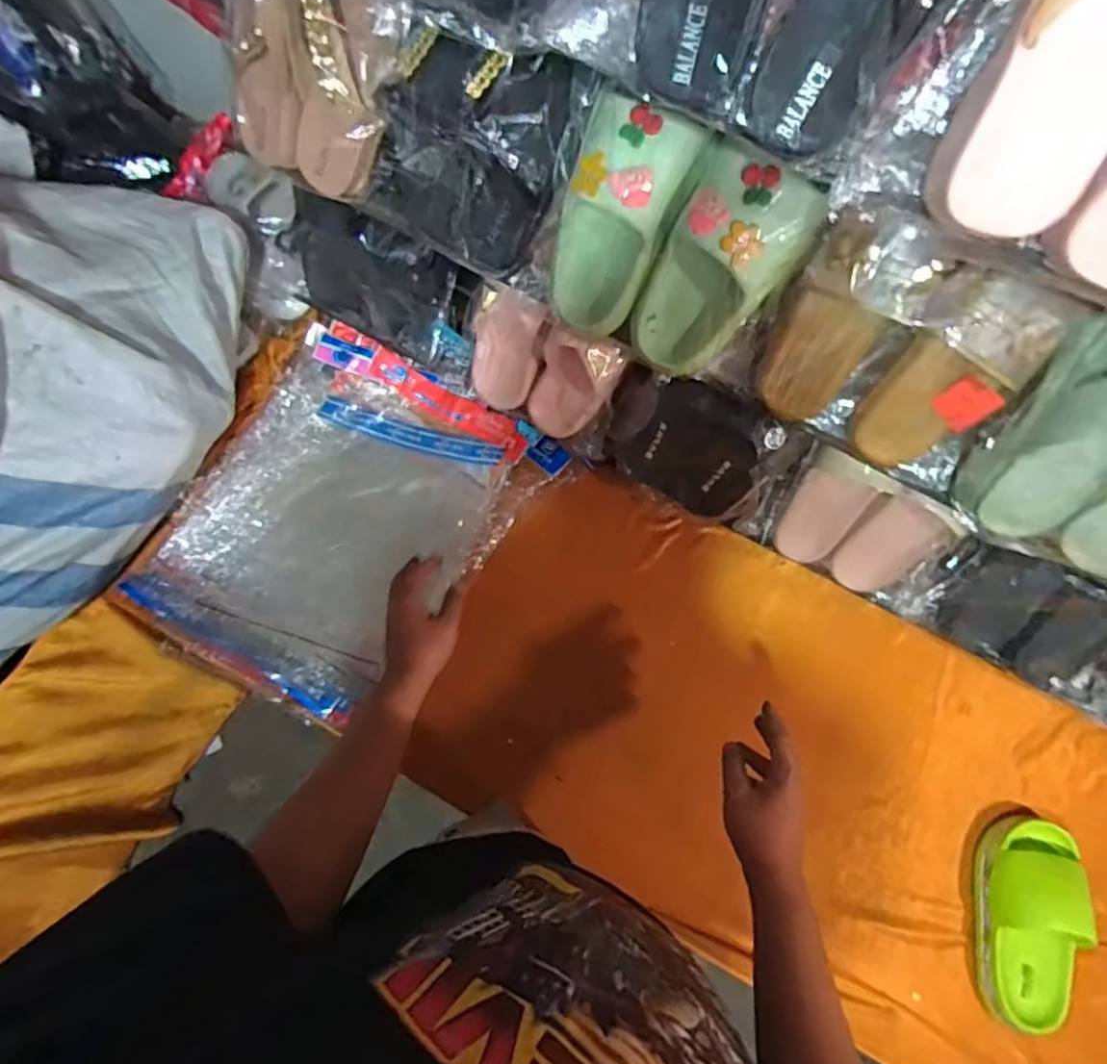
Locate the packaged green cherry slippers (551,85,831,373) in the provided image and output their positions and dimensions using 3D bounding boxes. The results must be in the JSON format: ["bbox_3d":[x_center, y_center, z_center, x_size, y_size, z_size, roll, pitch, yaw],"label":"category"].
[{"bbox_3d":[0.096,-0.234,0.553,0.196,0.202,0.075,30,49,7],"label":"packaged green cherry slippers"}]

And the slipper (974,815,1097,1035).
[{"bbox_3d":[0.580,0.469,0.772,0.117,0.056,0.228,12,72,2],"label":"slipper"}]

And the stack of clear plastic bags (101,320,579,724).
[{"bbox_3d":[-0.295,-0.016,0.881,0.387,0.076,0.484,31,73,8],"label":"stack of clear plastic bags"}]

